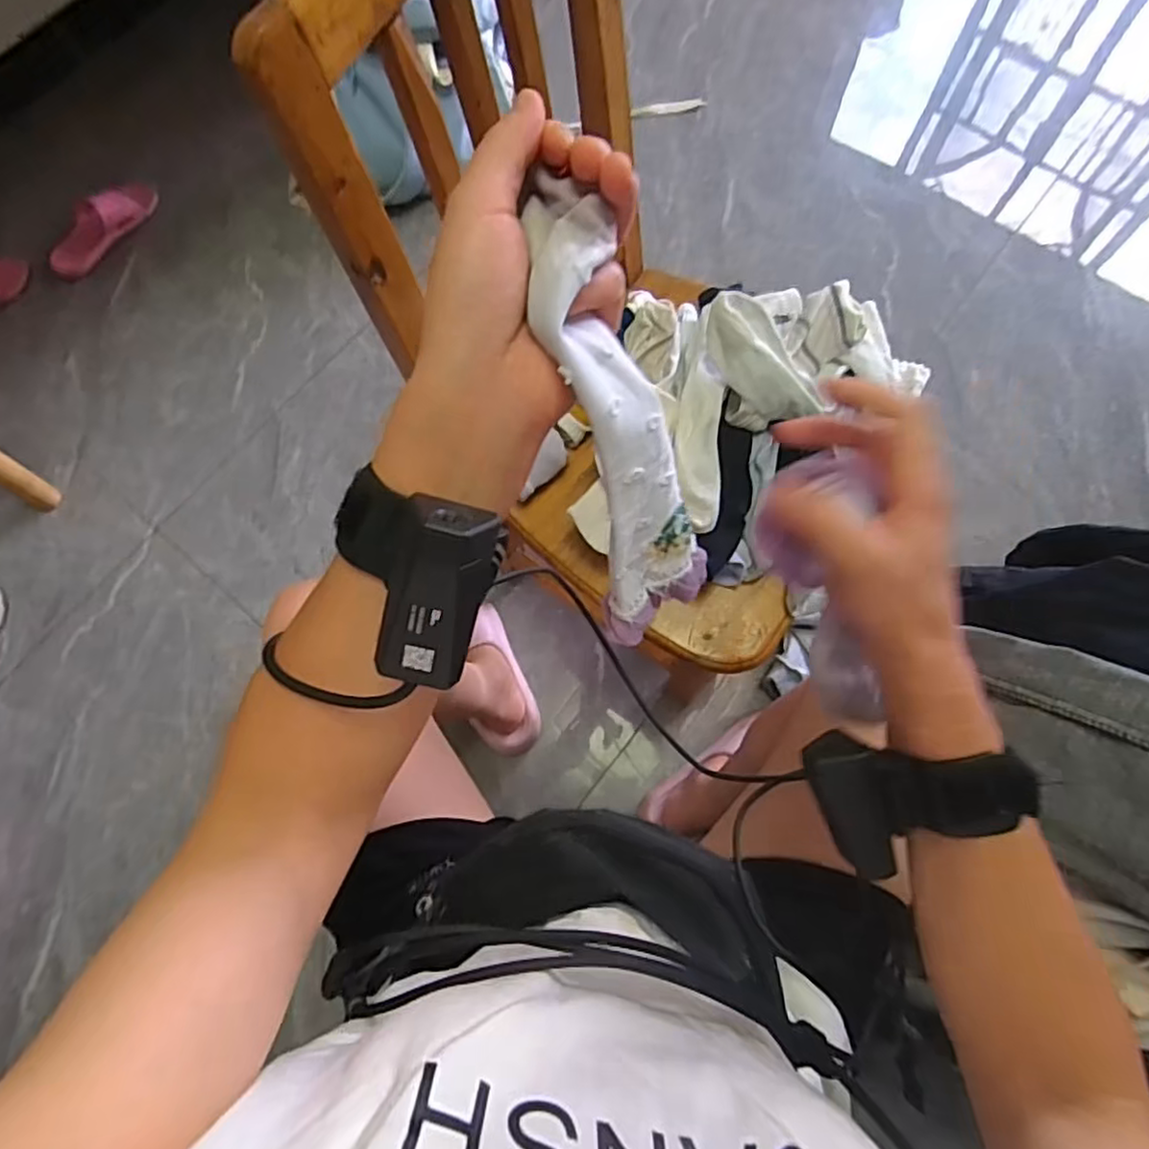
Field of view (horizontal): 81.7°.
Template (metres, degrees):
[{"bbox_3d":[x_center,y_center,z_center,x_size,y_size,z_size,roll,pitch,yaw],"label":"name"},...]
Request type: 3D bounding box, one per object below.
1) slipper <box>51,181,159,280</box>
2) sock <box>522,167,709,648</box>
[{"bbox_3d":[-0.887,-0.652,1.242,0.101,0.043,0.233,32,76,11],"label":"slipper"},{"bbox_3d":[0.020,-0.060,0.291,0.055,0.196,0.057,-20,28,-5],"label":"sock"}]

